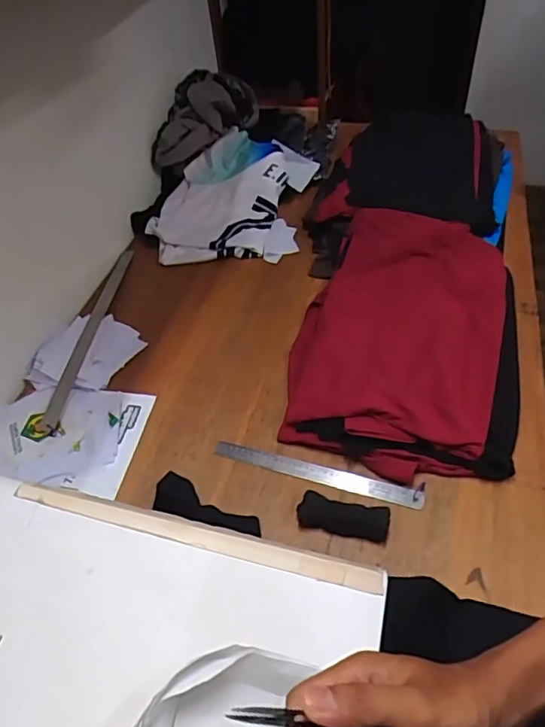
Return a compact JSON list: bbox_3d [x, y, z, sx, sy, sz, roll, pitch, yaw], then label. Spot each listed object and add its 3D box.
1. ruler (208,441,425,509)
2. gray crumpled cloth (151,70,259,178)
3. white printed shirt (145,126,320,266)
[{"bbox_3d":[0.065,0.167,0.804,0.319,0.005,0.031,12,59,13],"label":"ruler"},{"bbox_3d":[-0.175,-0.604,1.299,0.169,0.121,0.330,32,73,29],"label":"gray crumpled cloth"},{"bbox_3d":[-0.091,-0.396,1.219,0.374,0.134,0.338,-1,47,3],"label":"white printed shirt"}]

